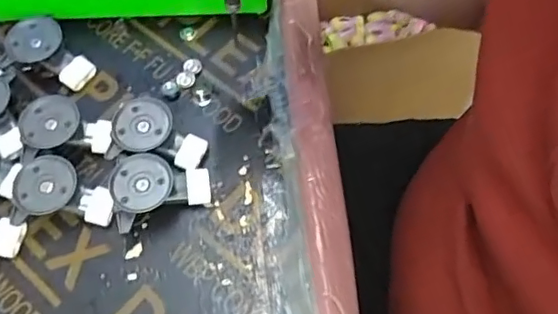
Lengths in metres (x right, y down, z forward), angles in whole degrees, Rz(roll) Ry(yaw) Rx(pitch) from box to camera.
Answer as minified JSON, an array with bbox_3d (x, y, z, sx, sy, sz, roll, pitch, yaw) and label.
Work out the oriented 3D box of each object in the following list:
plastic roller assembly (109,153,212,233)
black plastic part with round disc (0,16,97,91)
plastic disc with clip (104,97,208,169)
[{"bbox_3d":[-0.083,0.022,0.393,0.065,0.028,0.047,-16,64,-5],"label":"plastic roller assembly"},{"bbox_3d":[-0.185,-0.080,0.449,0.068,0.030,0.047,31,69,17],"label":"black plastic part with round disc"},{"bbox_3d":[-0.088,-0.017,0.412,0.067,0.029,0.044,6,64,6],"label":"plastic disc with clip"}]

